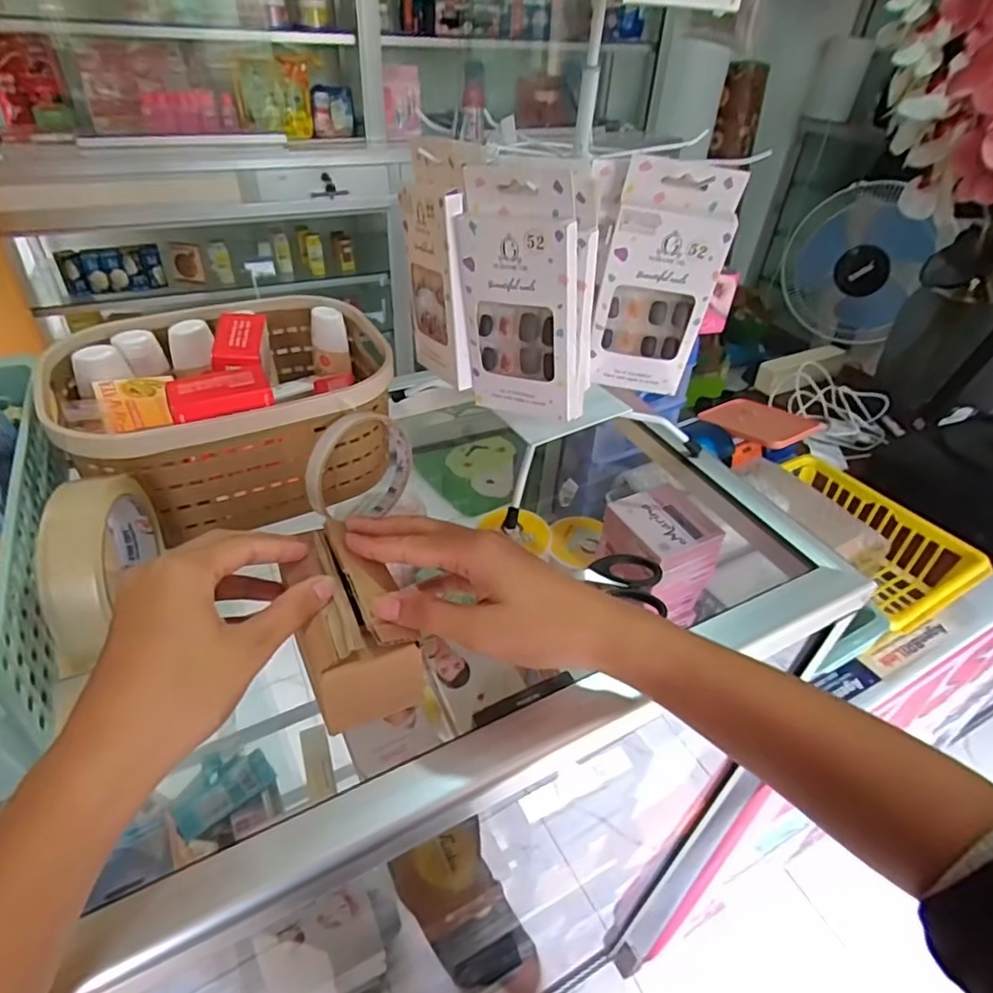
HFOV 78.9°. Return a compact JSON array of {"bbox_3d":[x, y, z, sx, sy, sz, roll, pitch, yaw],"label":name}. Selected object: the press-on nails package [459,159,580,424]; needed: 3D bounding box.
[{"bbox_3d":[0.014,-0.115,0.358,0.069,0.138,0.015,15,36,26],"label":"press-on nails package"}]

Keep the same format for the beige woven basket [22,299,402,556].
[{"bbox_3d":[-0.182,-0.064,0.432,0.204,0.097,0.147,-20,45,-26],"label":"beige woven basket"}]

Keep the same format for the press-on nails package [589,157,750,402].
[{"bbox_3d":[0.100,-0.133,0.379,0.071,0.140,0.014,5,40,1],"label":"press-on nails package"}]

